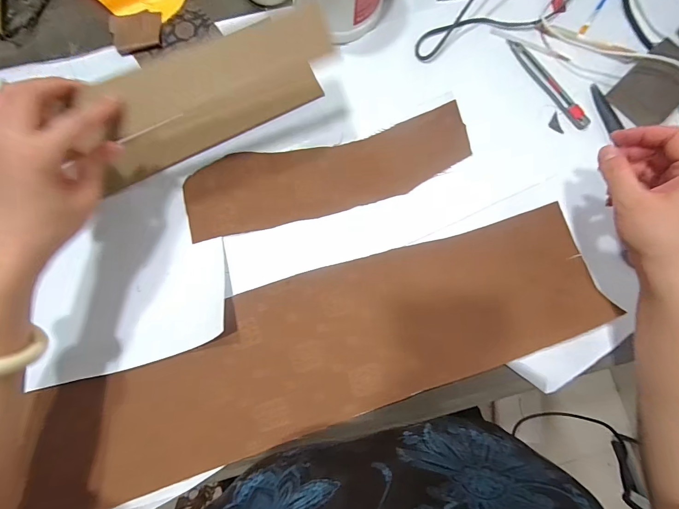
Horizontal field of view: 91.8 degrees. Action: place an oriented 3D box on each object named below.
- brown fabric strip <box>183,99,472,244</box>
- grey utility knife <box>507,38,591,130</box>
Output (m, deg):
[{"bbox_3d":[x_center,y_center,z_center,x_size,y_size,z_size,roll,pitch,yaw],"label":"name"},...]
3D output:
[{"bbox_3d":[-0.014,-0.099,0.406,0.345,0.008,0.096,-12,86,0],"label":"brown fabric strip"},{"bbox_3d":[0.276,-0.228,0.433,0.025,0.009,0.150,-34,83,-6],"label":"grey utility knife"}]

